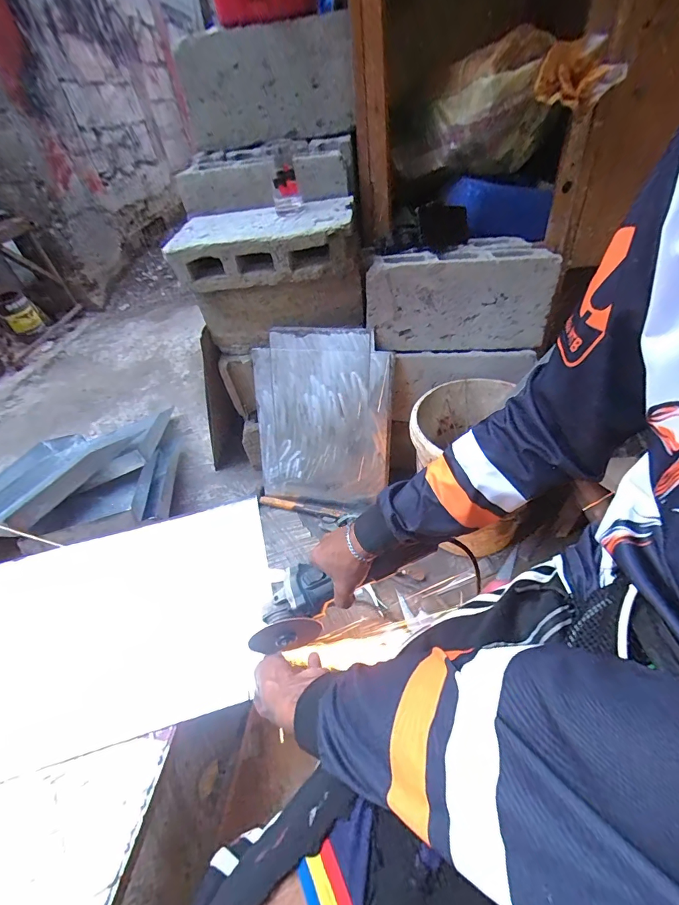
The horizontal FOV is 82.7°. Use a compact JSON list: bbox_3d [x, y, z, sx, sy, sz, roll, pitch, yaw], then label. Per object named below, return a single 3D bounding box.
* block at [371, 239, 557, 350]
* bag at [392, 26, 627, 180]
[{"bbox_3d":[0.262,-0.361,0.897,0.391,0.185,0.143,0,44,5],"label":"block"},{"bbox_3d":[0.333,-0.731,0.831,0.411,0.216,0.165,-1,37,32],"label":"bag"}]

